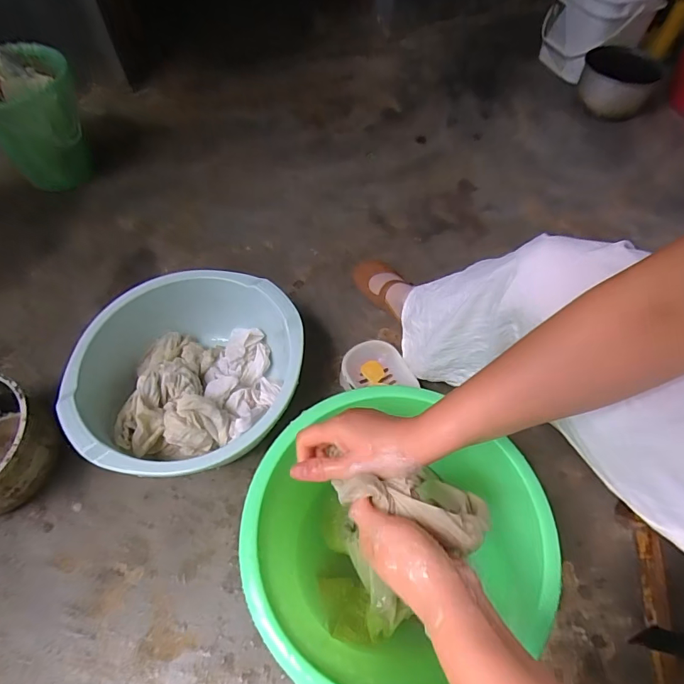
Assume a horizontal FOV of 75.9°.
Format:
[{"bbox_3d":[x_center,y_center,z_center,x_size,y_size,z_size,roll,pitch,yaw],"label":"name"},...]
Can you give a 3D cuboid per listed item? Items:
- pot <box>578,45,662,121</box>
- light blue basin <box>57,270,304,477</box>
[{"bbox_3d":[0.765,-0.725,1.238,0.184,0.128,0.201,0,59,0],"label":"pot"},{"bbox_3d":[-0.241,0.064,0.738,0.341,0.161,0.333,0,59,0],"label":"light blue basin"}]

